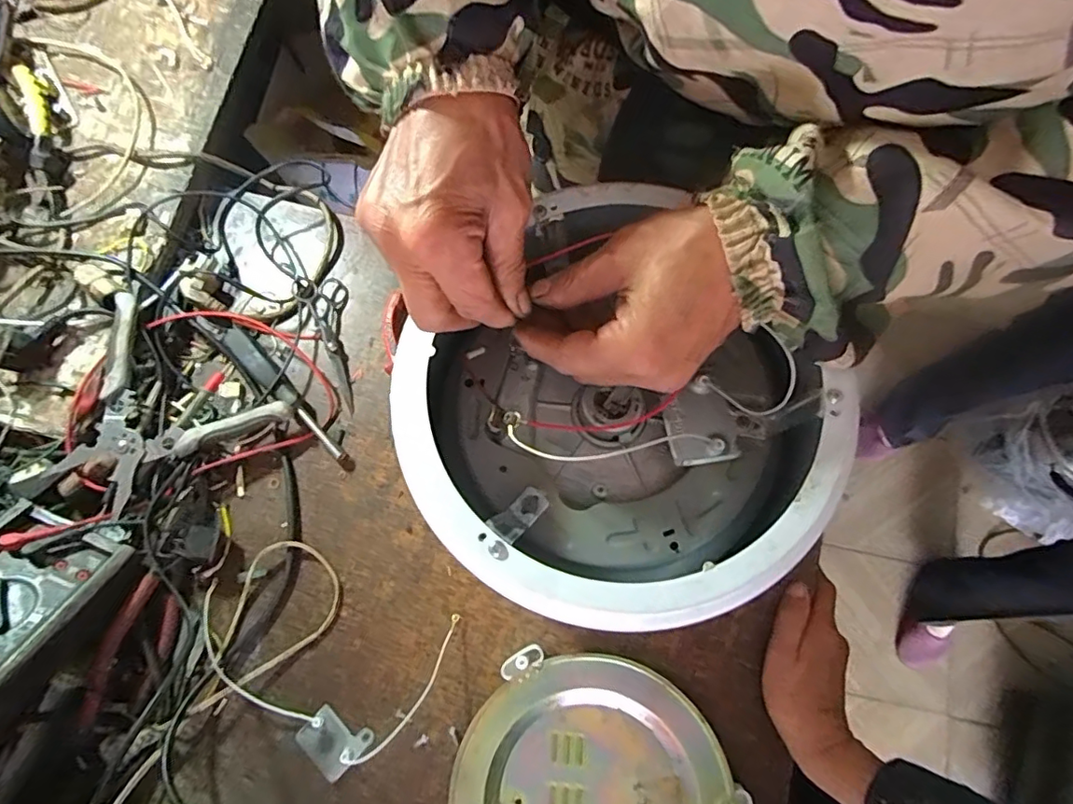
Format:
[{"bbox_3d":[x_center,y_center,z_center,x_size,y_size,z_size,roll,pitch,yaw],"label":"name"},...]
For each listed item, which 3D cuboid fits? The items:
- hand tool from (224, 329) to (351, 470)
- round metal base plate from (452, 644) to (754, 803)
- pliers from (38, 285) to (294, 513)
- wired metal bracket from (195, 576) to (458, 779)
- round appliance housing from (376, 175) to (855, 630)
[{"bbox_3d":[-0.224,-0.007,0.494,0.174,0.022,0.022,43,80,10],"label":"hand tool"},{"bbox_3d":[0.037,0.296,0.397,0.194,0.016,0.201,28,78,7],"label":"round metal base plate"},{"bbox_3d":[-0.334,0.015,0.465,0.171,0.022,0.150,34,78,8],"label":"pliers"},{"bbox_3d":[-0.176,0.222,0.430,0.207,0.022,0.125,5,76,2],"label":"wired metal bracket"},{"bbox_3d":[0.042,0.010,0.326,0.204,0.081,0.214,-40,79,-9],"label":"round appliance housing"}]

